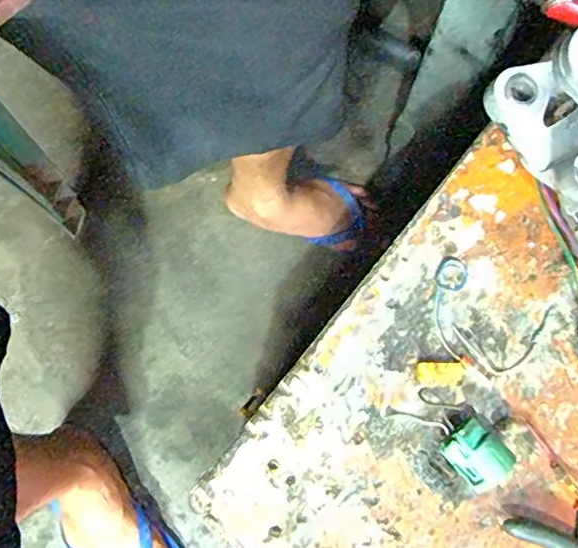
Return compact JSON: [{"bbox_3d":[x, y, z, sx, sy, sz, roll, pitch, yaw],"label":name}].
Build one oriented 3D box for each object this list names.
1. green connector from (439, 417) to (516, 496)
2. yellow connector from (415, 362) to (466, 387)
[{"bbox_3d":[0.092,0.088,0.276,0.025,0.020,0.030,-42,80,-11],"label":"green connector"},{"bbox_3d":[0.081,0.053,0.295,0.025,0.008,0.012,0,75,-2],"label":"yellow connector"}]

